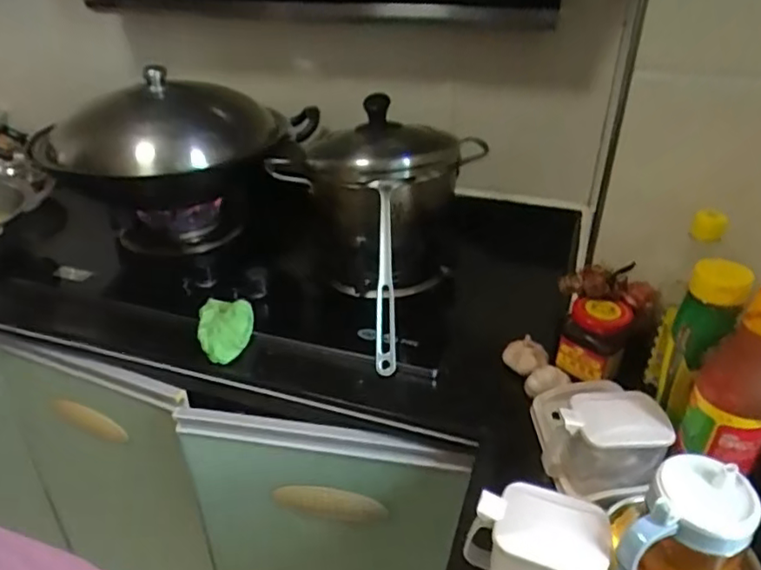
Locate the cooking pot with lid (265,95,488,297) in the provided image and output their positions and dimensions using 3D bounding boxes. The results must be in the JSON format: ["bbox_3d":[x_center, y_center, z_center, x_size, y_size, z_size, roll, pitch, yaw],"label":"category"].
[{"bbox_3d":[-0.003,-0.132,0.935,0.225,0.282,0.195,20,38,29],"label":"cooking pot with lid"}]

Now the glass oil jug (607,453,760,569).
[{"bbox_3d":[0.261,0.225,0.491,0.123,0.131,0.101,-24,39,-33],"label":"glass oil jug"}]

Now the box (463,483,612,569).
[{"bbox_3d":[0.134,0.233,0.523,0.111,0.094,0.066,13,35,20],"label":"box"}]

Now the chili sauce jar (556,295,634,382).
[{"bbox_3d":[0.268,0.066,0.749,0.073,0.087,0.072,0,32,0],"label":"chili sauce jar"}]

